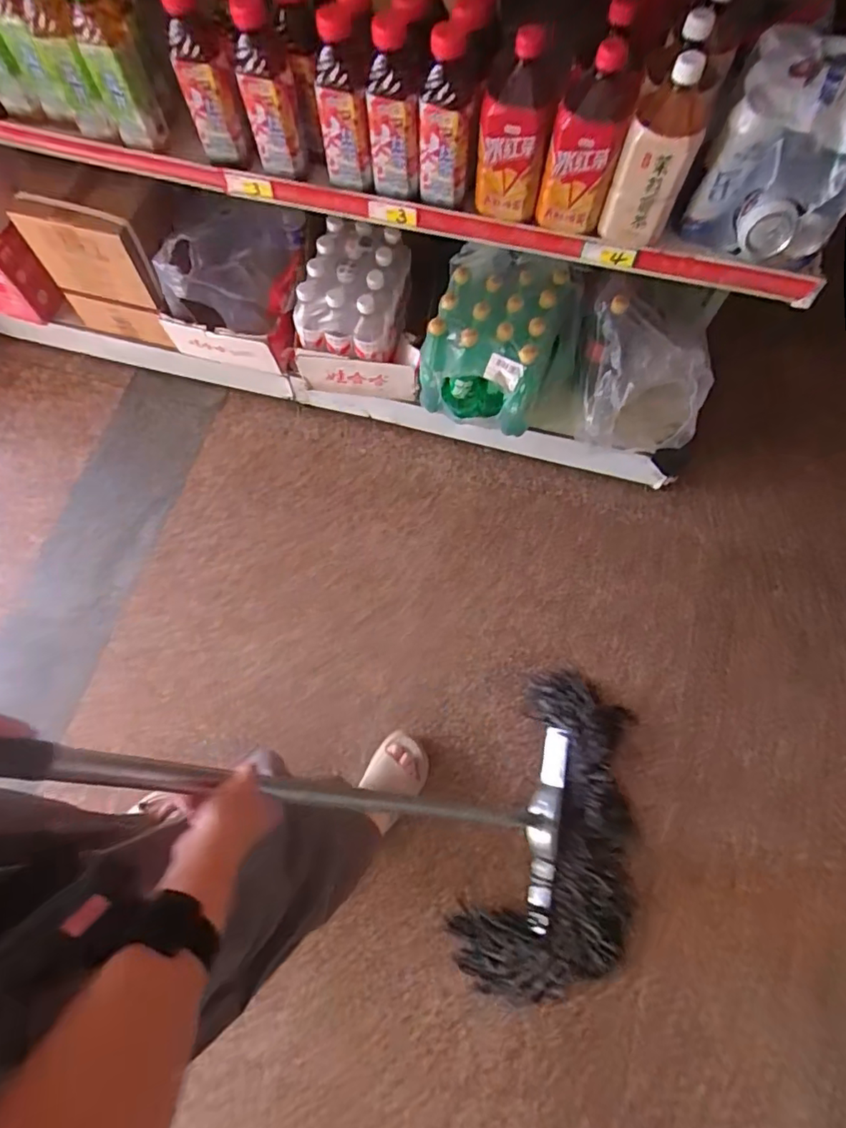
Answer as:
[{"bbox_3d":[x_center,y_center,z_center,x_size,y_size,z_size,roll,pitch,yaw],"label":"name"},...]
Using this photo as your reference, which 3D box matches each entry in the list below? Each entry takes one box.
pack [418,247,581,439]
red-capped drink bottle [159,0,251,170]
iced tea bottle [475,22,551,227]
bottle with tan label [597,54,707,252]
[{"bbox_3d":[0.150,-0.413,1.037,0.269,0.225,0.200,18,73,8],"label":"pack"},{"bbox_3d":[-0.291,-0.642,0.721,0.062,0.205,0.059,-22,73,-8],"label":"red-capped drink bottle"},{"bbox_3d":[0.120,-0.562,0.687,0.087,0.183,0.103,10,72,5],"label":"iced tea bottle"},{"bbox_3d":[0.294,-0.513,0.670,0.085,0.189,0.088,20,73,8],"label":"bottle with tan label"}]

